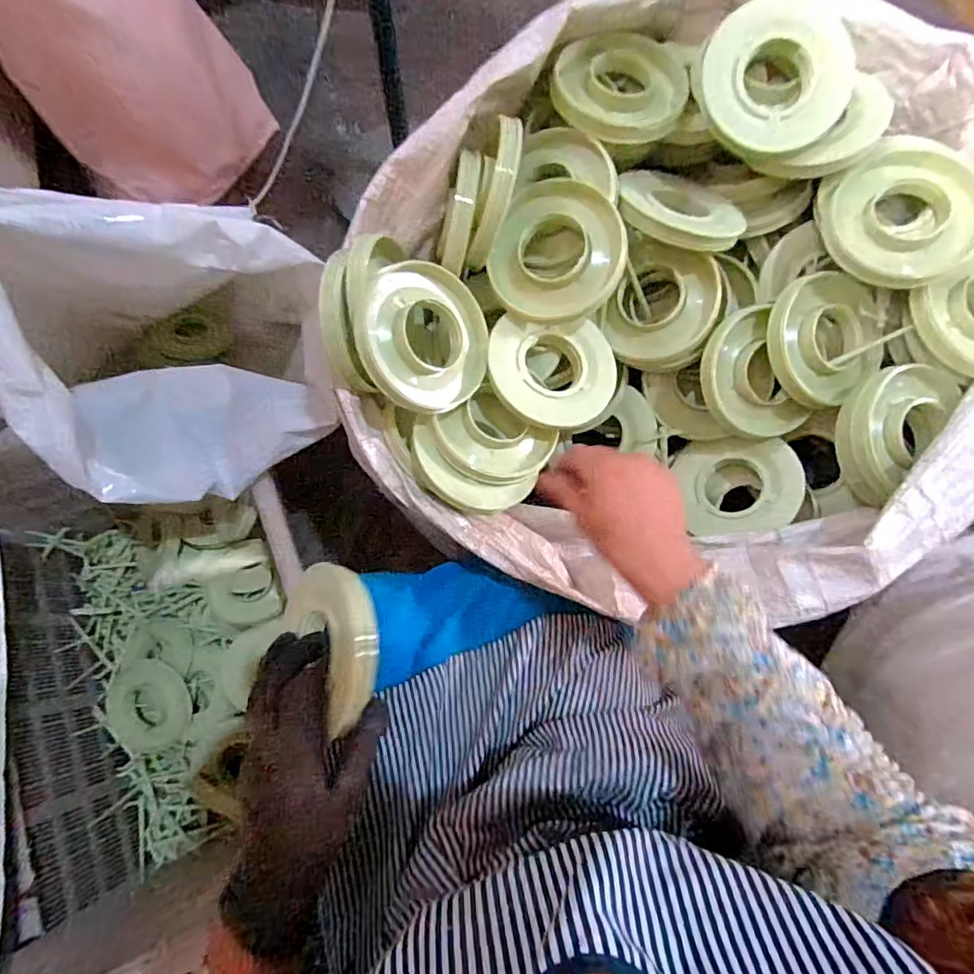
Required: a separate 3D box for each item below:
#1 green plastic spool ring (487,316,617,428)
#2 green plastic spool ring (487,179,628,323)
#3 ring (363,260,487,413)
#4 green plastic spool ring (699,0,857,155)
[{"bbox_3d":[0.066,-0.115,0.508,0.125,0.029,0.111,-4,73,-4],"label":"green plastic spool ring"},{"bbox_3d":[0.067,-0.221,0.490,0.125,0.022,0.125,13,105,8],"label":"green plastic spool ring"},{"bbox_3d":[-0.055,-0.133,0.468,0.119,0.021,0.127,0,90,-37],"label":"ring"},{"bbox_3d":[0.259,-0.368,0.472,0.129,0.021,0.116,32,110,-4],"label":"green plastic spool ring"}]

